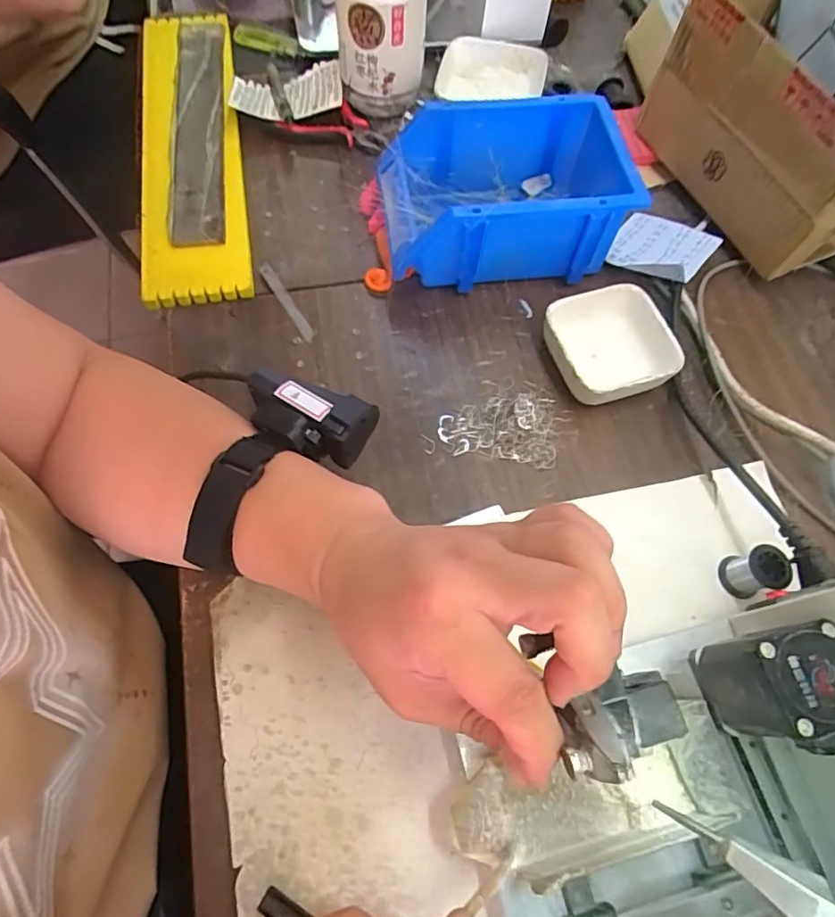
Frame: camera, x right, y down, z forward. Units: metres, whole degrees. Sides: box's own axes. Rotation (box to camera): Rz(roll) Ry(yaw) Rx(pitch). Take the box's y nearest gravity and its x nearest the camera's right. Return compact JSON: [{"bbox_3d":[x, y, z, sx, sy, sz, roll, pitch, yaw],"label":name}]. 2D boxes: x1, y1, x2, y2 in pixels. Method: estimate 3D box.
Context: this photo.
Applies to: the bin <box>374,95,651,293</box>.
[{"bbox_3d":[0.071,-0.206,0.448,0.197,0.083,0.128,-6,66,-6],"label":"bin"}]

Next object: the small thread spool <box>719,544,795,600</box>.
[{"bbox_3d":[0.209,0.071,0.352,0.026,0.032,0.026,1,65,-3],"label":"small thread spool"}]

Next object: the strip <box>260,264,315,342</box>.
[{"bbox_3d":[-0.101,-0.121,0.436,0.009,0.004,0.079,-29,70,-15],"label":"strip"}]

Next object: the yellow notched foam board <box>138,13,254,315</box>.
[{"bbox_3d":[-0.200,-0.275,0.500,0.081,0.028,0.340,-8,66,-7],"label":"yellow notched foam board"}]

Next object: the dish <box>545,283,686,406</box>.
[{"bbox_3d":[0.141,-0.083,0.423,0.086,0.032,0.085,-15,67,-10],"label":"dish"}]

